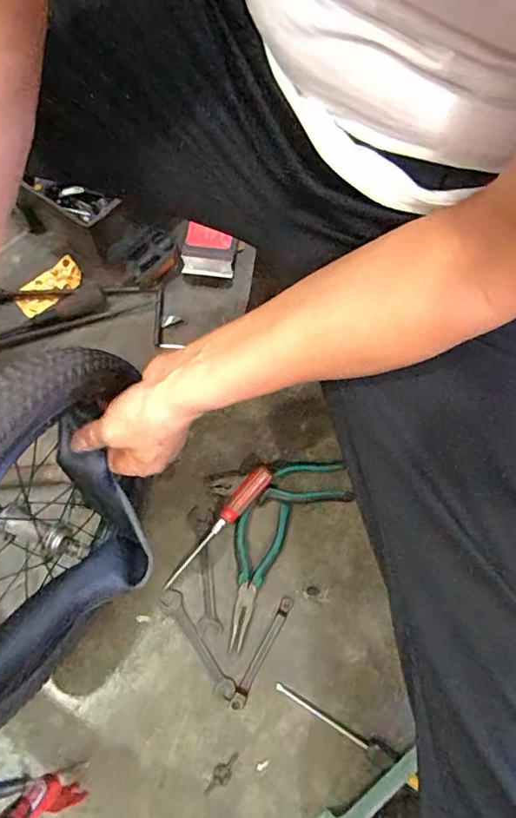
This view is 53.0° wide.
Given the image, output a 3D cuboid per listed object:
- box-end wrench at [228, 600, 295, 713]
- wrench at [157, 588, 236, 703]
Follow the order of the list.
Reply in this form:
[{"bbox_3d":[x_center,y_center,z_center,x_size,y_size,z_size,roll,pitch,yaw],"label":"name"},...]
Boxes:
[{"bbox_3d":[0.006,0.304,0.646,0.016,0.008,0.140,28,72,8],"label":"box-end wrench"},{"bbox_3d":[-0.078,0.296,0.650,0.029,0.004,0.146,-33,75,-12],"label":"wrench"}]

